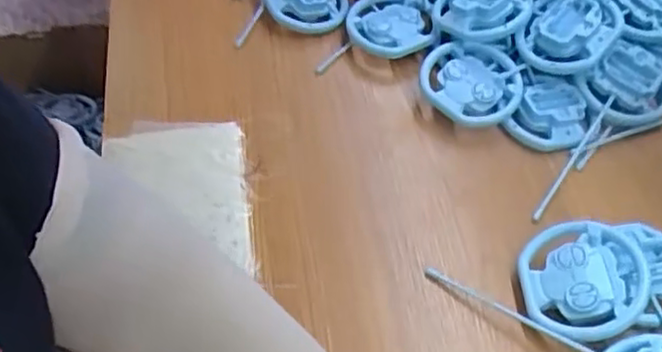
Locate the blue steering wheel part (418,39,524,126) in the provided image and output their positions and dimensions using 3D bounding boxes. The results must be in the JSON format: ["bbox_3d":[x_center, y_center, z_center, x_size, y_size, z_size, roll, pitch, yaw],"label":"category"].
[{"bbox_3d":[0.146,-0.093,0.721,0.104,0.036,0.096,0,52,-2],"label":"blue steering wheel part"}]

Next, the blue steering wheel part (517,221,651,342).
[{"bbox_3d":[0.210,0.087,0.575,0.098,0.026,0.102,-12,52,19],"label":"blue steering wheel part"}]

